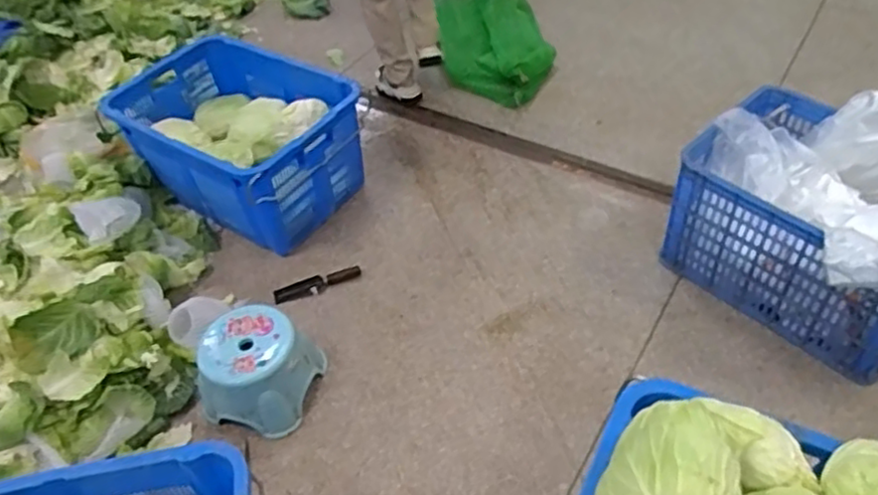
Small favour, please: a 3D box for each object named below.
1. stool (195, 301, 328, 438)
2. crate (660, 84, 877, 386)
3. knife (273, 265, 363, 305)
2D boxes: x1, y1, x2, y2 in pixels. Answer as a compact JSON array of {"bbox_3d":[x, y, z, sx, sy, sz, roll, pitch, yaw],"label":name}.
[{"bbox_3d":[-0.432,0.286,1.615,0.249,0.181,0.255,12,50,16],"label":"stool"},{"bbox_3d":[0.953,-0.042,1.617,0.484,0.416,0.688,-29,51,-20],"label":"crate"},{"bbox_3d":[-0.340,0.102,1.881,0.247,0.019,0.049,-13,48,-6],"label":"knife"}]

